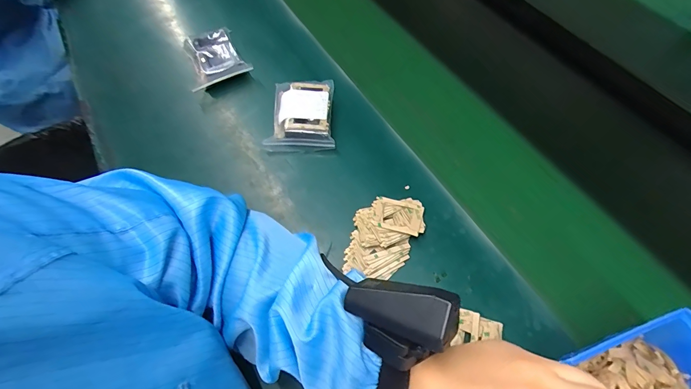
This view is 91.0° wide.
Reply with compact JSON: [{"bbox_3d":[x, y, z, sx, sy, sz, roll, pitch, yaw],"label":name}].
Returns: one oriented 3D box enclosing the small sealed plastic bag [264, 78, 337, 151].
[{"bbox_3d":[-0.059,-0.107,0.458,0.085,0.039,0.106,1,62,3],"label":"small sealed plastic bag"}]

